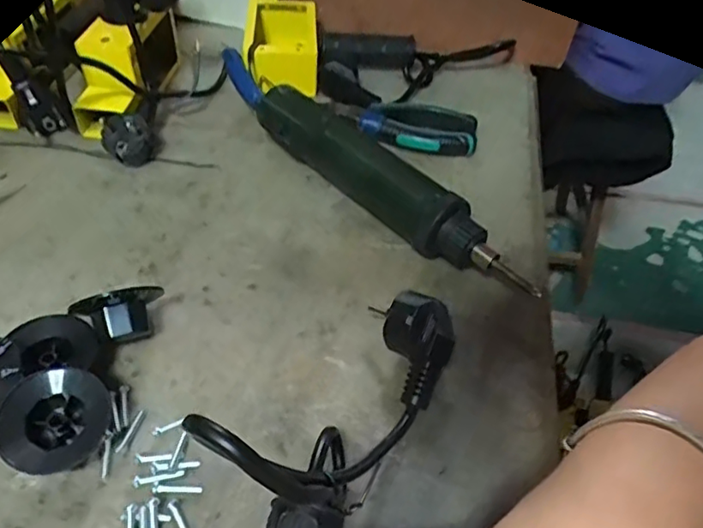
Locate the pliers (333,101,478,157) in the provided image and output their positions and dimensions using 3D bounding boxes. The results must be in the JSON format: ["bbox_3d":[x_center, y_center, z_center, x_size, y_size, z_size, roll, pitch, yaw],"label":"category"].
[{"bbox_3d":[0.045,-0.119,0.469,0.113,0.017,0.059,17,48,11],"label":"pliers"}]

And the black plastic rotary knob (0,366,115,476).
[{"bbox_3d":[-0.138,0.077,0.275,0.045,0.029,0.047,30,51,21],"label":"black plastic rotary knob"}]

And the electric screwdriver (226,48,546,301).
[{"bbox_3d":[0.000,-0.070,0.412,0.292,0.045,0.031,36,54,26],"label":"electric screwdriver"}]

